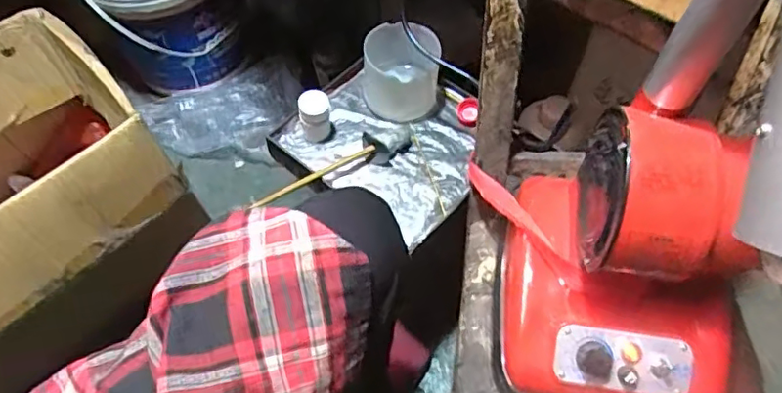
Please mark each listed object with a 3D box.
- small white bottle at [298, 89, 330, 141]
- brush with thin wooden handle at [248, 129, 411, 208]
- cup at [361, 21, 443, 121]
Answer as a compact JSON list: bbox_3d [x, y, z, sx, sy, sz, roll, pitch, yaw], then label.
[{"bbox_3d":[-0.087,-0.095,0.660,0.031,0.054,0.037,-2,61,0],"label":"small white bottle"},{"bbox_3d":[-0.061,-0.035,0.634,0.195,0.034,0.033,-25,64,-12],"label":"brush with thin wooden handle"},{"bbox_3d":[0.012,-0.146,0.670,0.090,0.071,0.091,1,61,2],"label":"cup"}]

